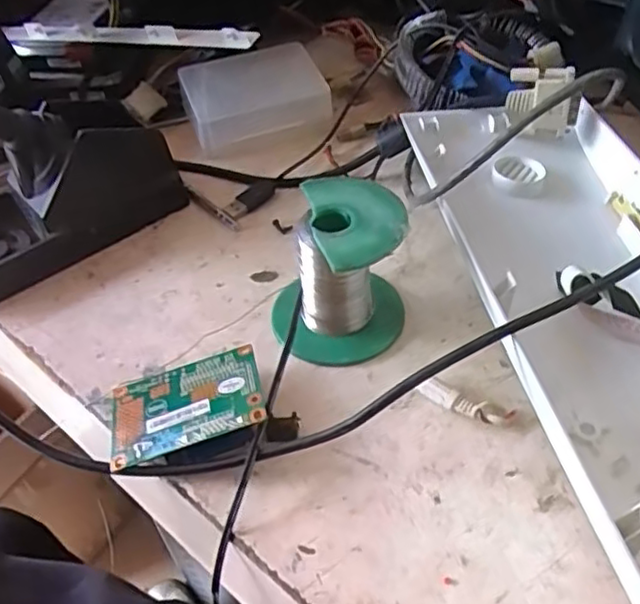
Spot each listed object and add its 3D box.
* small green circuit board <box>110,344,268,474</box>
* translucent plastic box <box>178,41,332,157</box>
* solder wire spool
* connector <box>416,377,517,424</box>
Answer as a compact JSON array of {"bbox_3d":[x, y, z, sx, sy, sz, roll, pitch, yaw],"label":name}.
[{"bbox_3d":[-0.062,0.047,0.308,0.071,0.004,0.049,-19,40,-1],"label":"small green circuit board"},{"bbox_3d":[-0.047,-0.150,0.488,0.098,0.043,0.067,-16,47,-9],"label":"translucent plastic box"},{"bbox_3d":[0.008,-0.016,0.330,0.065,0.069,0.061,-3,46,3],"label":"solder wire spool"},{"bbox_3d":[0.067,0.047,0.306,0.043,0.009,0.010,18,51,21],"label":"connector"}]

